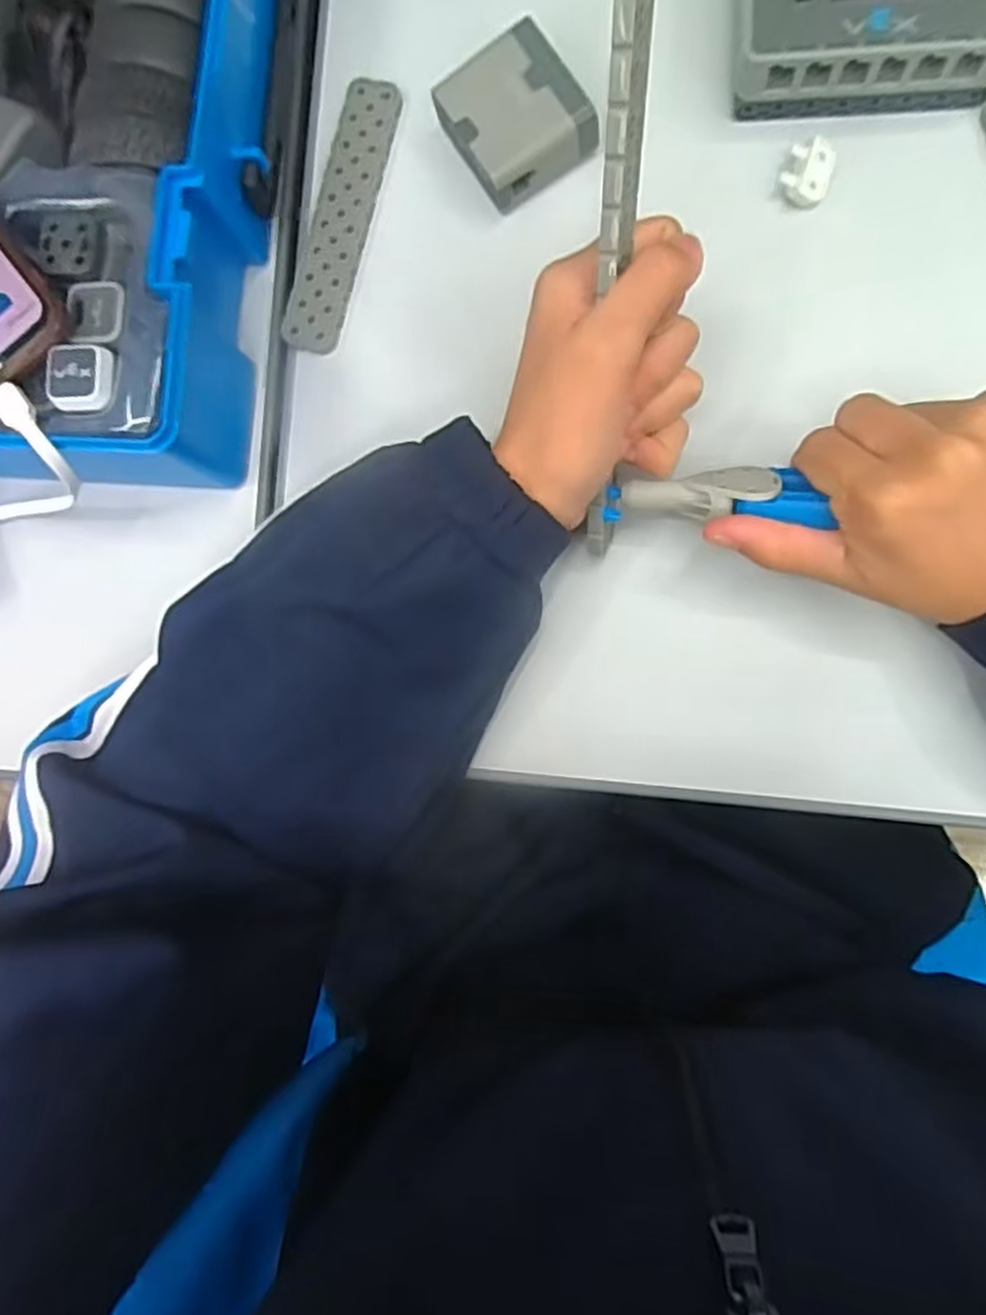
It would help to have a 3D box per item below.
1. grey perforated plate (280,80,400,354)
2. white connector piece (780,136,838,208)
[{"bbox_3d":[-0.069,-0.200,0.341,0.027,0.007,0.122,16,89,8],"label":"grey perforated plate"},{"bbox_3d":[0.131,-0.202,0.313,0.019,0.009,0.024,20,89,8],"label":"white connector piece"}]

